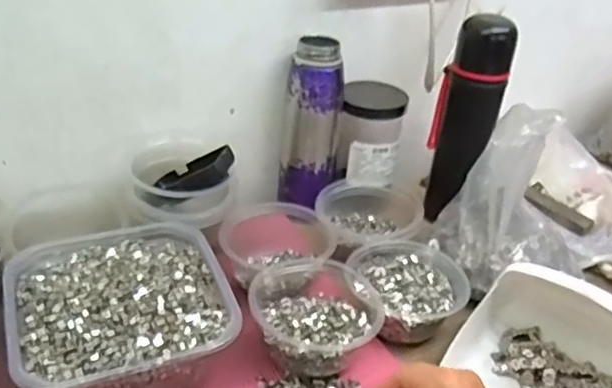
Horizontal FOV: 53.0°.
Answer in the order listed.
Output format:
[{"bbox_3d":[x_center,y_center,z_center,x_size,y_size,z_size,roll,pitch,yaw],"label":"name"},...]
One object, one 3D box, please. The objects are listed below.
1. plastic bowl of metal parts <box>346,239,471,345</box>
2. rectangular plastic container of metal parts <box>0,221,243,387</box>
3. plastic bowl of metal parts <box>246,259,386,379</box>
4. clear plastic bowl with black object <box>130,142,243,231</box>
[{"bbox_3d":[0.103,0.090,0.618,0.094,0.041,0.106,-12,36,-25],"label":"plastic bowl of metal parts"},{"bbox_3d":[-0.160,0.100,0.530,0.173,0.073,0.186,-12,37,-24],"label":"rectangular plastic container of metal parts"},{"bbox_3d":[0.008,0.108,0.566,0.115,0.053,0.123,4,32,-2],"label":"plastic bowl of metal parts"},{"bbox_3d":[-0.125,-0.014,0.622,0.093,0.067,0.096,4,32,-2],"label":"clear plastic bowl with black object"}]

